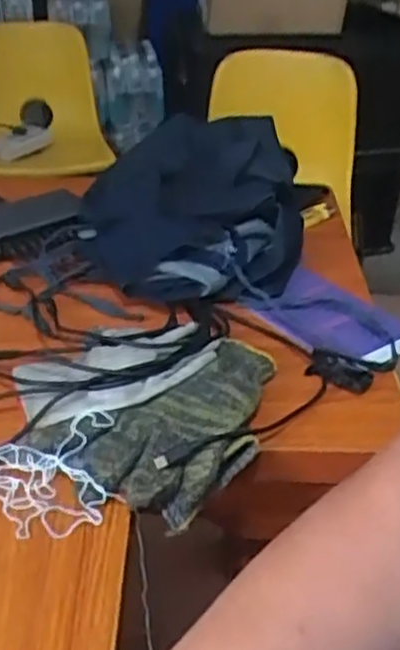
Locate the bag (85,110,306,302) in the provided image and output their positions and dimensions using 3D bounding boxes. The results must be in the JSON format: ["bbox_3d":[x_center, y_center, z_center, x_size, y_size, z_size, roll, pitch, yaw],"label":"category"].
[{"bbox_3d":[-0.005,-0.131,0.807,0.225,0.078,0.328,8,34,6],"label":"bag"}]

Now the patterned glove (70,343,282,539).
[{"bbox_3d":[0.003,0.066,0.545,0.088,0.022,0.186,27,40,31],"label":"patterned glove"}]

